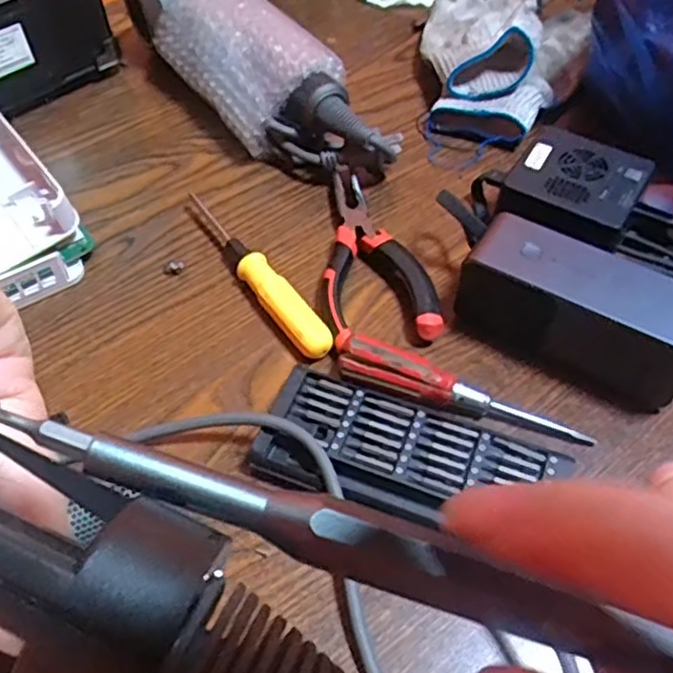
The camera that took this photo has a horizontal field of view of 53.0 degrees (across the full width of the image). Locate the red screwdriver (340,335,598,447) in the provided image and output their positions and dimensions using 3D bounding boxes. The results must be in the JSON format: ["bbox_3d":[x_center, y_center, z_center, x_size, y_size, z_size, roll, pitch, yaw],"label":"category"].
[{"bbox_3d":[0.070,0.031,0.368,0.138,0.023,0.023,15,54,10],"label":"red screwdriver"}]

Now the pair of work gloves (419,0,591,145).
[{"bbox_3d":[0.136,-0.242,0.559,0.133,0.050,0.214,15,54,10],"label":"pair of work gloves"}]

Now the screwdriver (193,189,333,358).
[{"bbox_3d":[-0.052,-0.041,0.426,0.020,0.018,0.153,-28,58,-20],"label":"screwdriver"}]

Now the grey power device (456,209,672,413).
[{"bbox_3d":[0.139,-0.016,0.390,0.132,0.057,0.053,30,58,20],"label":"grey power device"}]

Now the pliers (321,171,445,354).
[{"bbox_3d":[0.018,-0.052,0.435,0.065,0.018,0.143,-8,53,-7],"label":"pliers"}]

